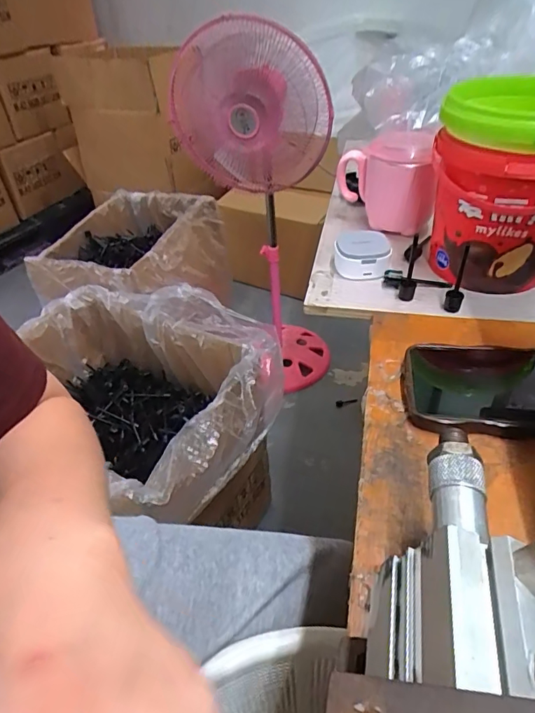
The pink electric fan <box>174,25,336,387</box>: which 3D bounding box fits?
[{"bbox_3d":[-0.019,-0.325,1.197,0.338,0.842,0.299,-7,41,-3],"label":"pink electric fan"}]

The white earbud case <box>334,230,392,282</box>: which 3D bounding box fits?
[{"bbox_3d":[0.095,-0.102,0.474,0.053,0.029,0.052,5,41,10],"label":"white earbud case"}]

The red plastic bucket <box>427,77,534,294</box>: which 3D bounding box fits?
[{"bbox_3d":[0.213,-0.149,0.422,0.127,0.153,0.130,17,45,23],"label":"red plastic bucket"}]

